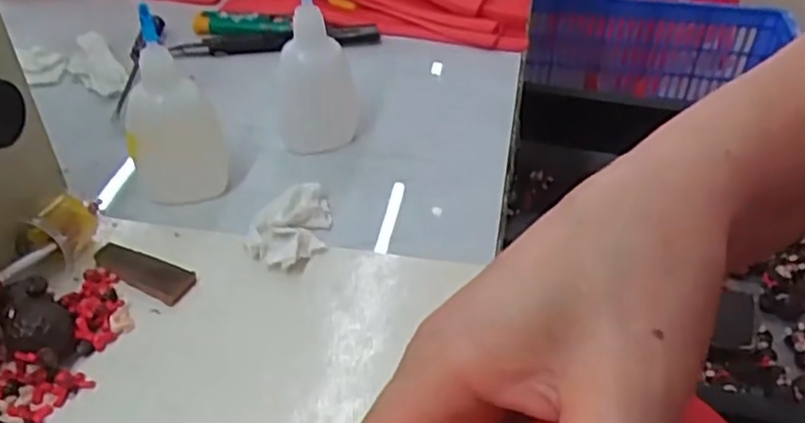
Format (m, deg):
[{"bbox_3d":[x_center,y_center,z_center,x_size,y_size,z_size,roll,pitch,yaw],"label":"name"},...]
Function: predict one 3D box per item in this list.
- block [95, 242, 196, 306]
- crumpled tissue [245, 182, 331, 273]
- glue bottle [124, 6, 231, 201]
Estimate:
[{"bbox_3d":[-0.120,0.028,0.324,0.050,0.006,0.017,17,44,19],"label":"block"},{"bbox_3d":[-0.055,0.006,0.344,0.036,0.011,0.056,1,41,2],"label":"crumpled tissue"},{"bbox_3d":[-0.115,-0.048,0.351,0.045,0.093,0.028,-21,39,-25],"label":"glue bottle"}]

